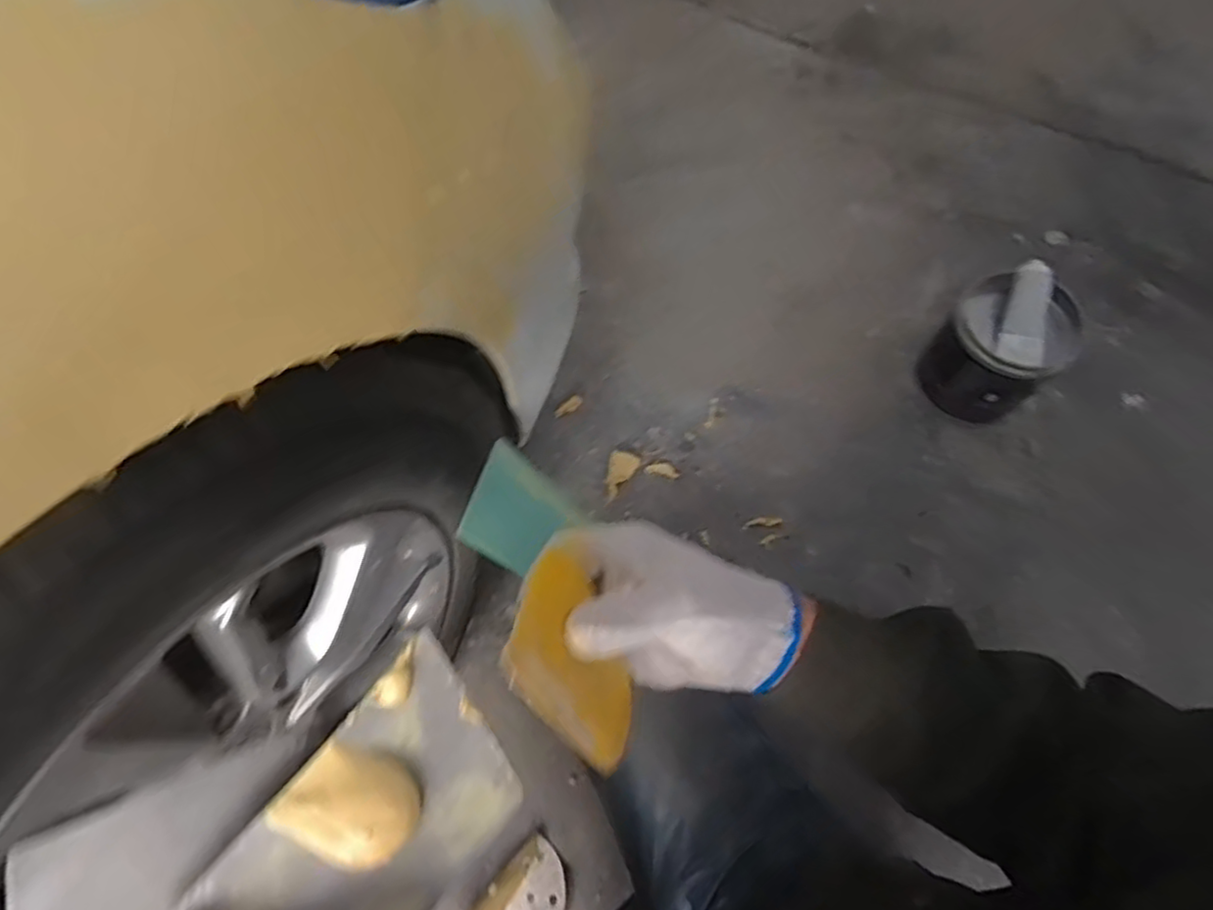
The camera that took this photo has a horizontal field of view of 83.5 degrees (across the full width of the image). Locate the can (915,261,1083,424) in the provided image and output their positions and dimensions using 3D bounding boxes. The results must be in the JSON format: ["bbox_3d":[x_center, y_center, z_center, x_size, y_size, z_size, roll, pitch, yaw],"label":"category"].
[{"bbox_3d":[0.522,-0.143,0.912,0.146,0.188,0.140,-1,68,1],"label":"can"}]

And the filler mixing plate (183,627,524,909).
[{"bbox_3d":[-0.085,0.140,0.250,0.072,0.013,0.122,44,82,-7],"label":"filler mixing plate"}]

